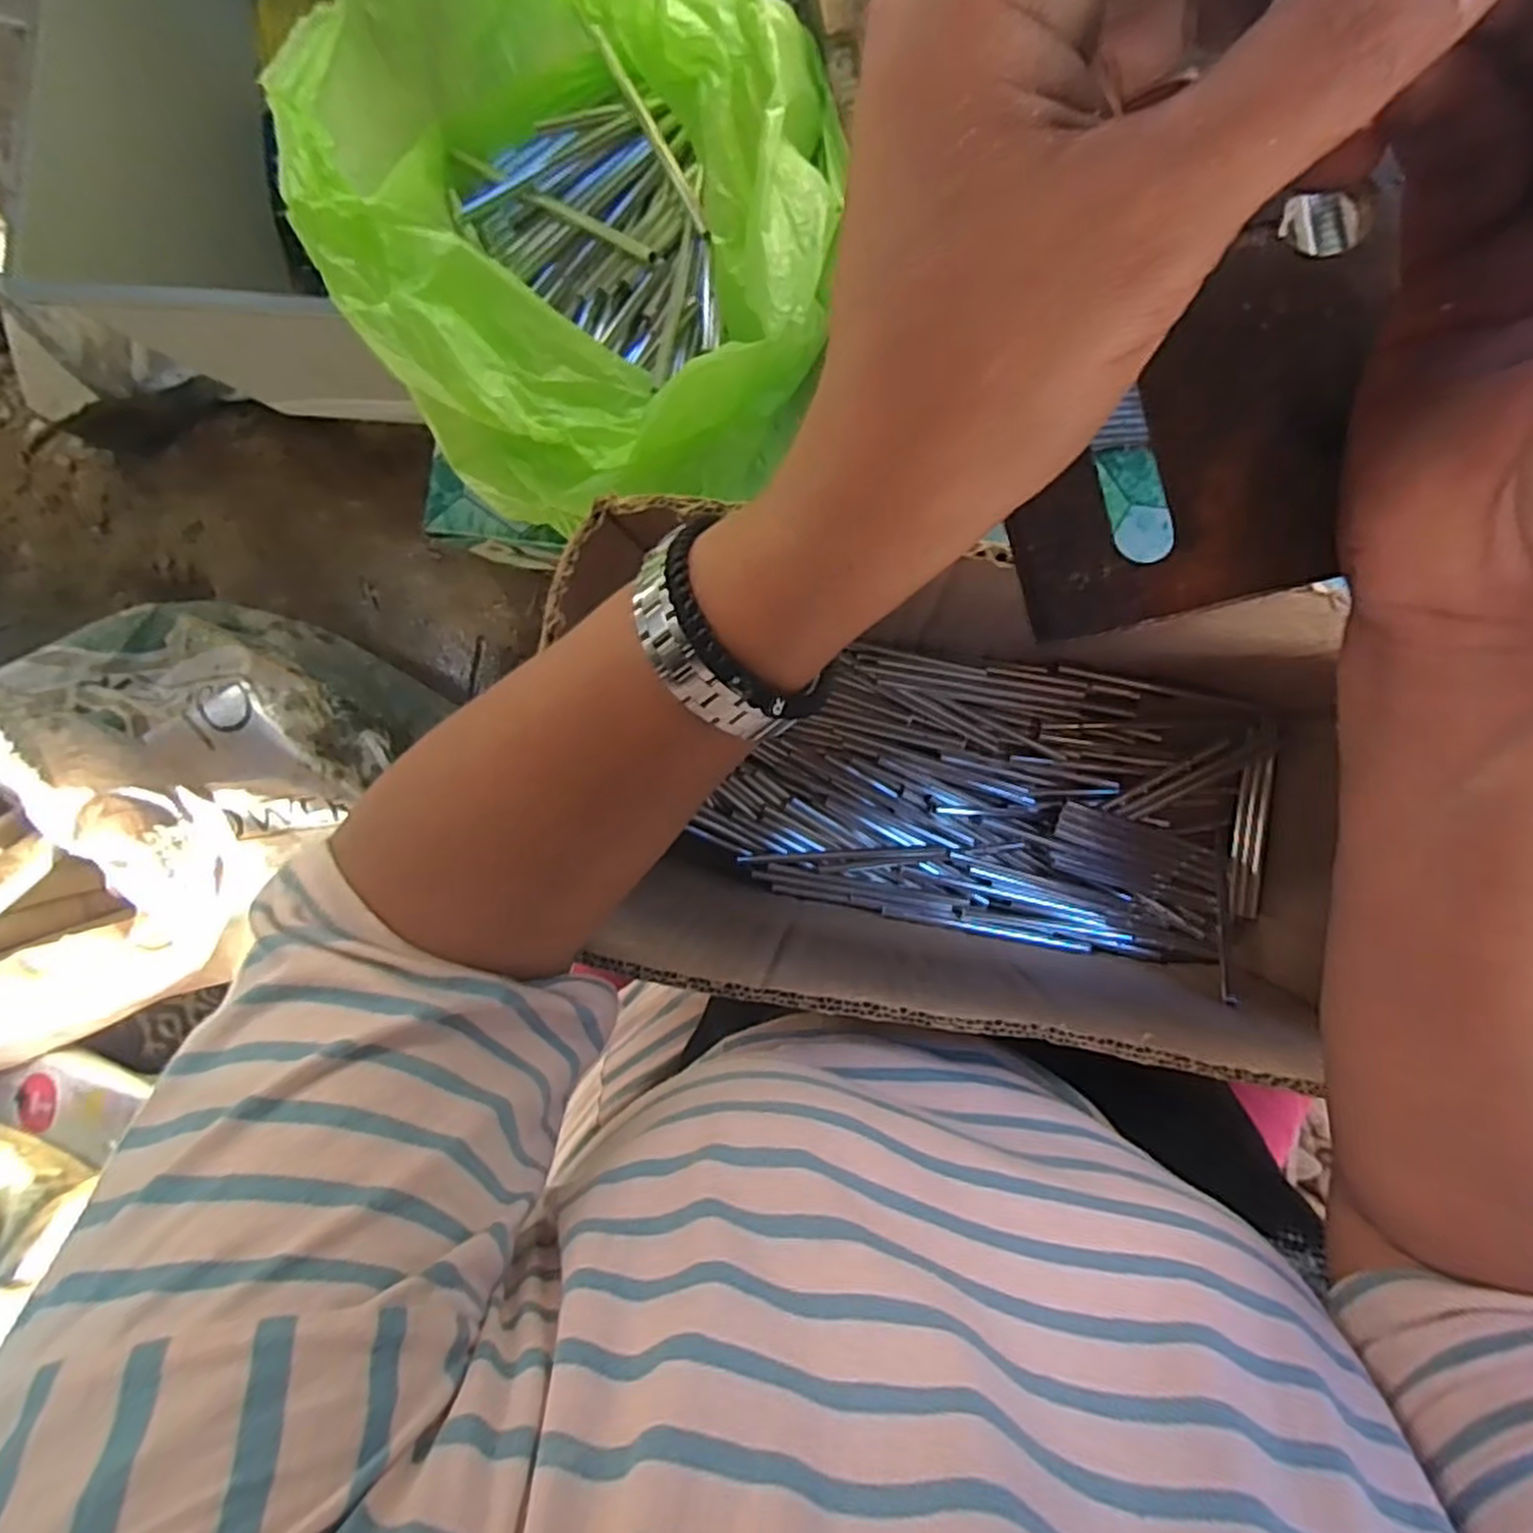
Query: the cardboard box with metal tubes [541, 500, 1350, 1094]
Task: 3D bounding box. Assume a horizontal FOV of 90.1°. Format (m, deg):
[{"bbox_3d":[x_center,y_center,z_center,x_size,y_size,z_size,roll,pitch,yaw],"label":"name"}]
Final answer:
[{"bbox_3d":[0.096,0.012,0.383,0.311,0.211,0.187,7,94,7],"label":"cardboard box with metal tubes"}]

